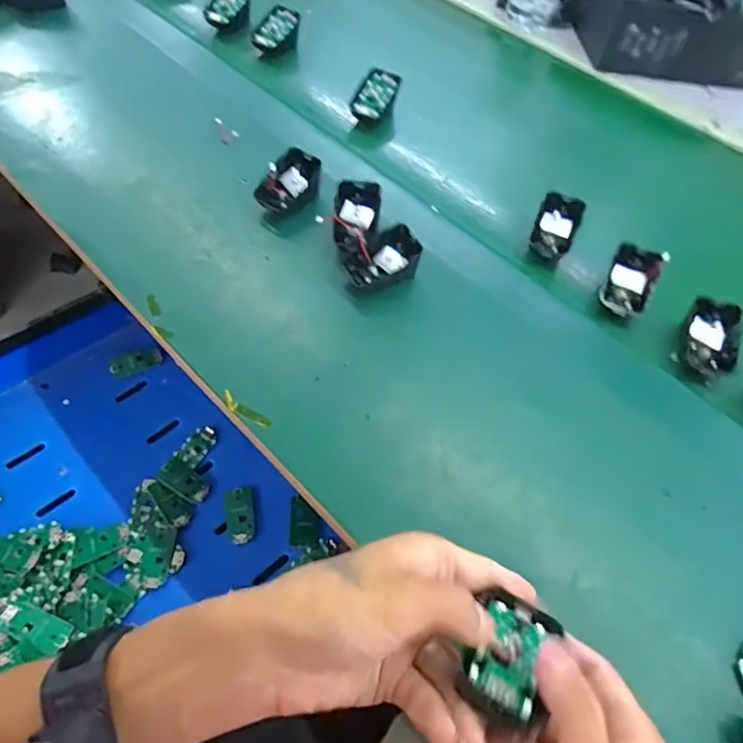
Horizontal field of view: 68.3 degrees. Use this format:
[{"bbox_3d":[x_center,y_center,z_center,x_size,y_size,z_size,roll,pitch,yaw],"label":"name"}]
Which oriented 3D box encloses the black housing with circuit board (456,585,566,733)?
[{"bbox_3d":[0.066,0.132,0.259,0.039,0.010,0.069,31,25,15],"label":"black housing with circuit board"}]

